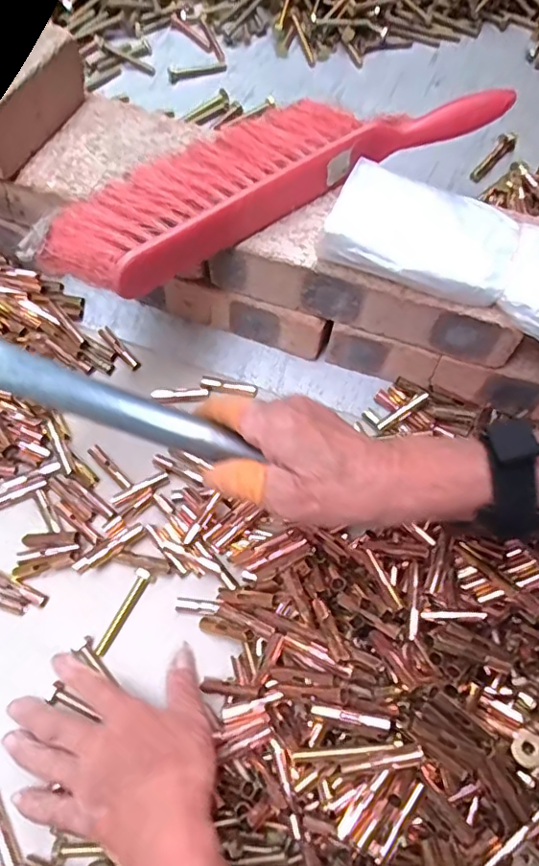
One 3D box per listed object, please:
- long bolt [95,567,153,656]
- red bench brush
[{"bbox_3d":[-0.107,0.132,0.422,0.010,0.014,0.066,27,71,10],"label":"long bolt"},{"bbox_3d":[0.015,-0.197,0.411,0.366,0.041,0.091,-34,71,-14],"label":"red bench brush"}]

